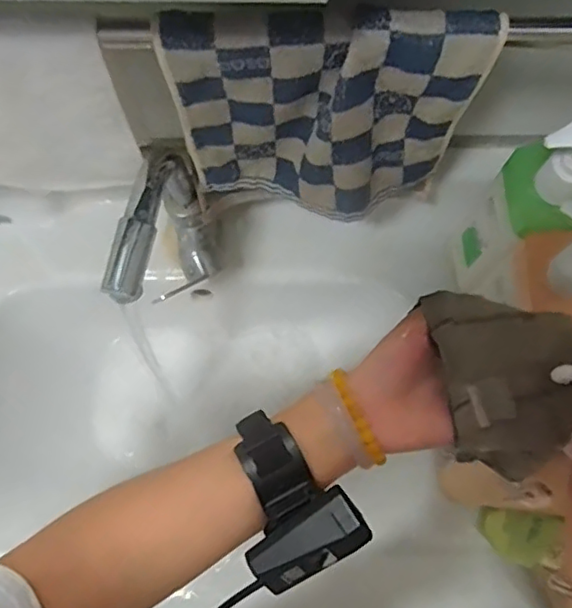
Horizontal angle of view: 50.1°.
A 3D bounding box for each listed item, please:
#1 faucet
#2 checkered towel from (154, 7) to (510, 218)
[{"bbox_3d":[-0.095,-0.045,0.522,0.054,0.170,0.137,7,75,2],"label":"faucet"},{"bbox_3d":[0.023,-0.123,0.440,0.204,0.197,0.049,1,75,0],"label":"checkered towel"}]

